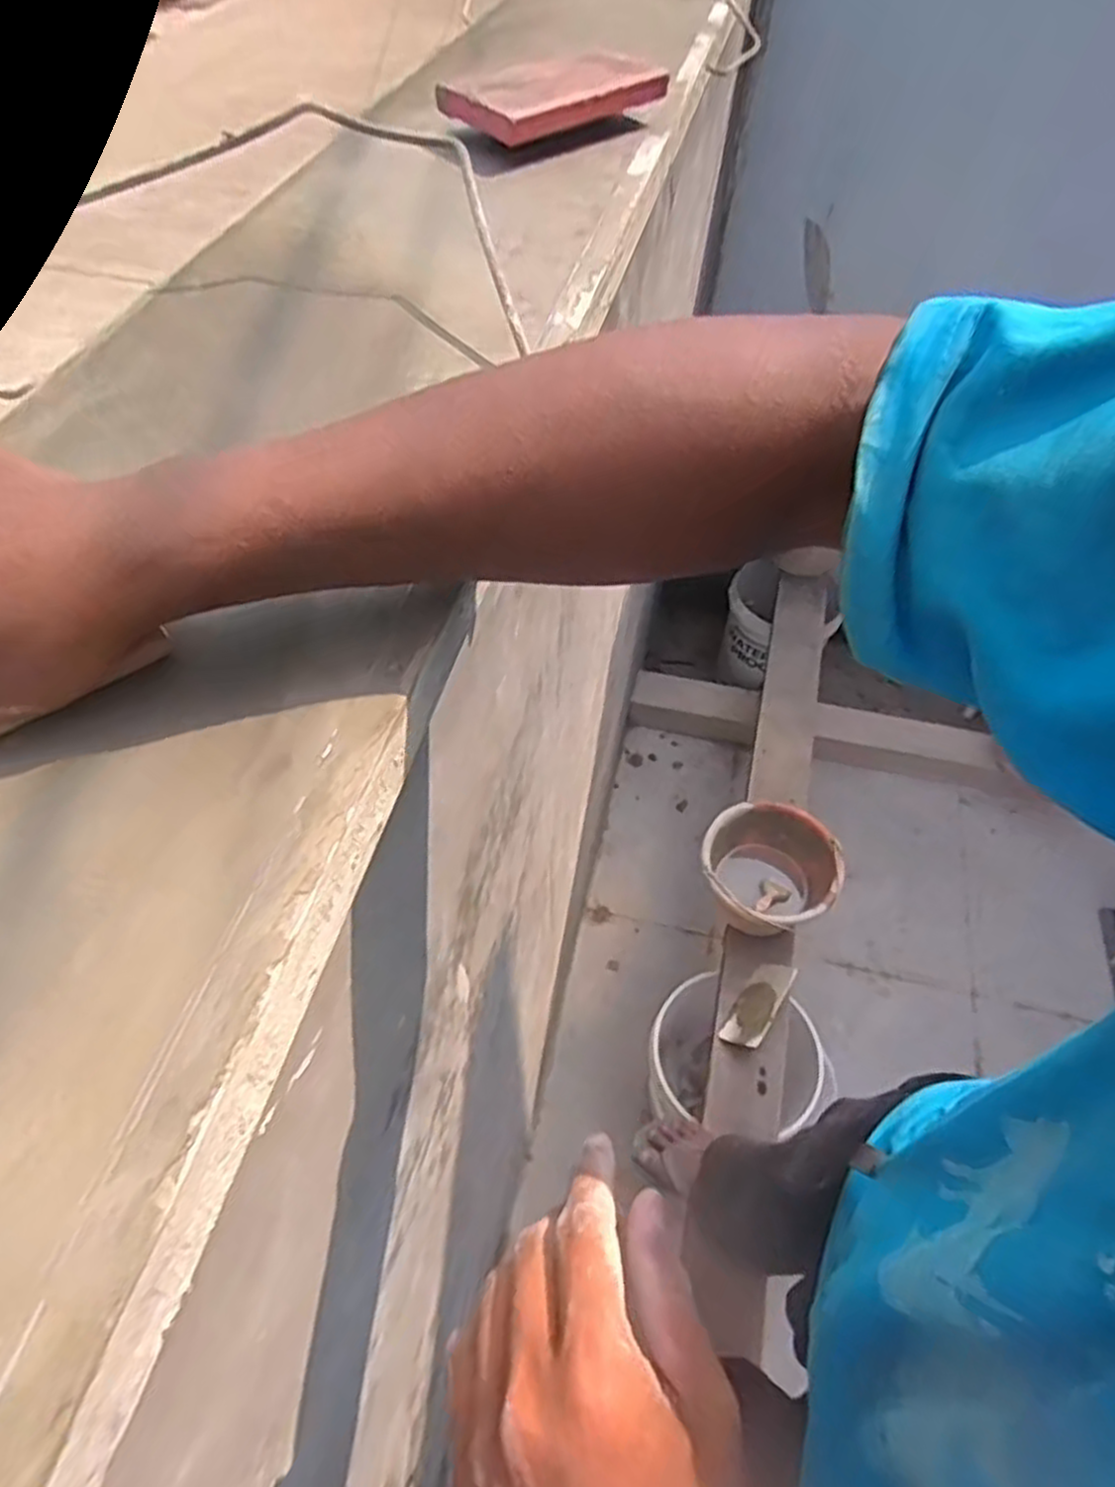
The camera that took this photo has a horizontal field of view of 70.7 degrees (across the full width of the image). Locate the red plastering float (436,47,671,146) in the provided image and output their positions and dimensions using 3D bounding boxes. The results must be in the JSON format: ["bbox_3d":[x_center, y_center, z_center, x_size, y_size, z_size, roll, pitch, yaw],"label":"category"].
[{"bbox_3d":[-0.001,-0.457,0.557,0.146,0.041,0.089,-33,62,-23],"label":"red plastering float"}]

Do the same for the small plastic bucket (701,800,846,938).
[{"bbox_3d":[0.365,0.250,1.414,0.217,0.213,0.220,1,54,-1],"label":"small plastic bucket"}]

